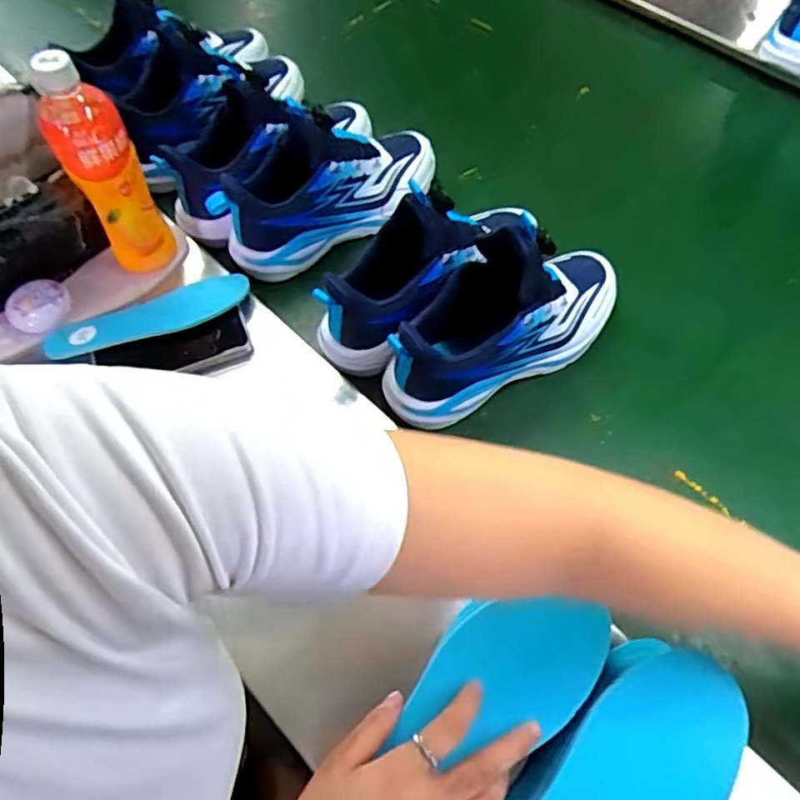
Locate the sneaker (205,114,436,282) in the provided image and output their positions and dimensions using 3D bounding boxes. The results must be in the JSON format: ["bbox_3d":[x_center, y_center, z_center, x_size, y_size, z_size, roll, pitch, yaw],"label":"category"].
[{"bbox_3d":[-0.078,-0.250,0.682,0.276,0.117,0.083,-35,66,-18],"label":"sneaker"}]

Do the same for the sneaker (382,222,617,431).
[{"bbox_3d":[0.111,-0.090,0.559,0.265,0.147,0.089,-28,64,-14],"label":"sneaker"}]

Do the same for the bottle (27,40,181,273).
[{"bbox_3d":[-0.280,-0.217,0.566,0.064,0.213,0.067,-30,65,-15],"label":"bottle"}]

